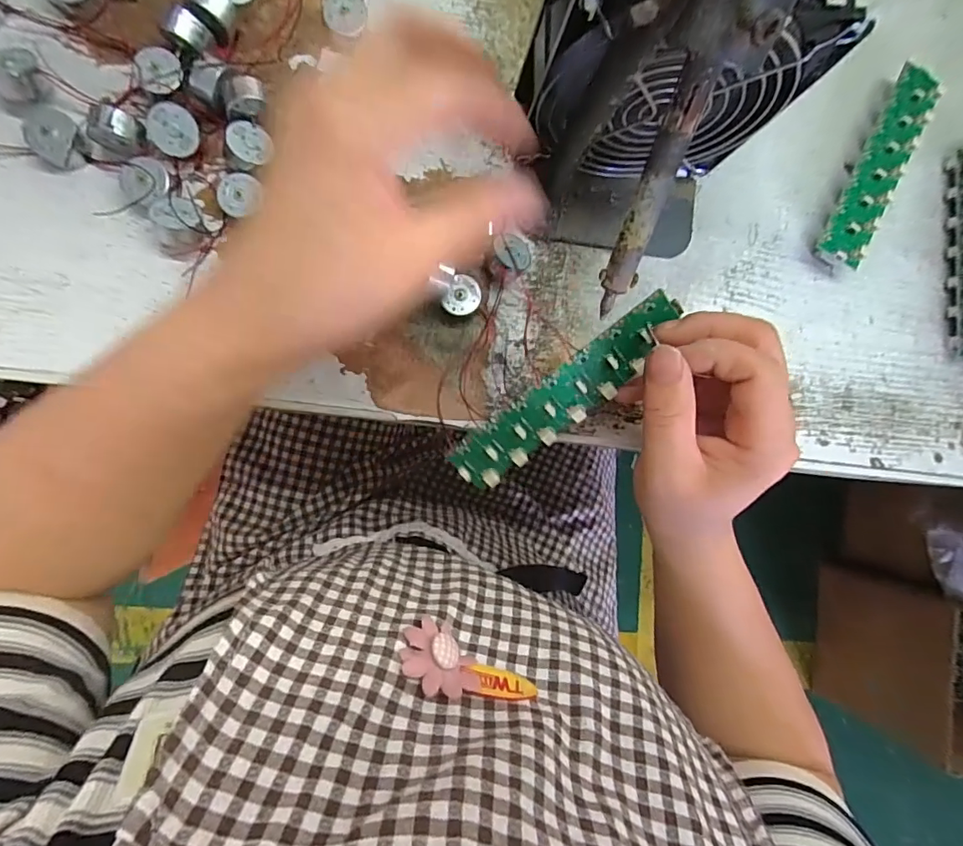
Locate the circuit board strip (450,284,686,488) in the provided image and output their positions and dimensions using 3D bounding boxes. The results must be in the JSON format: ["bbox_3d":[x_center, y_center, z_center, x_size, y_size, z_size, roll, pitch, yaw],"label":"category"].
[{"bbox_3d":[0.042,-0.014,0.257,0.136,0.010,0.031,-40,98,15],"label":"circuit board strip"}]

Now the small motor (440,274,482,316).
[{"bbox_3d":[-0.011,-0.071,0.282,0.020,0.012,0.023,42,82,-5],"label":"small motor"}]

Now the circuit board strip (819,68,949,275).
[{"bbox_3d":[0.251,-0.162,0.316,0.030,0.019,0.137,28,84,-6],"label":"circuit board strip"}]

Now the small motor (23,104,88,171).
[{"bbox_3d":[-0.213,-0.143,0.248,0.024,0.013,0.024,0,87,-8],"label":"small motor"}]

